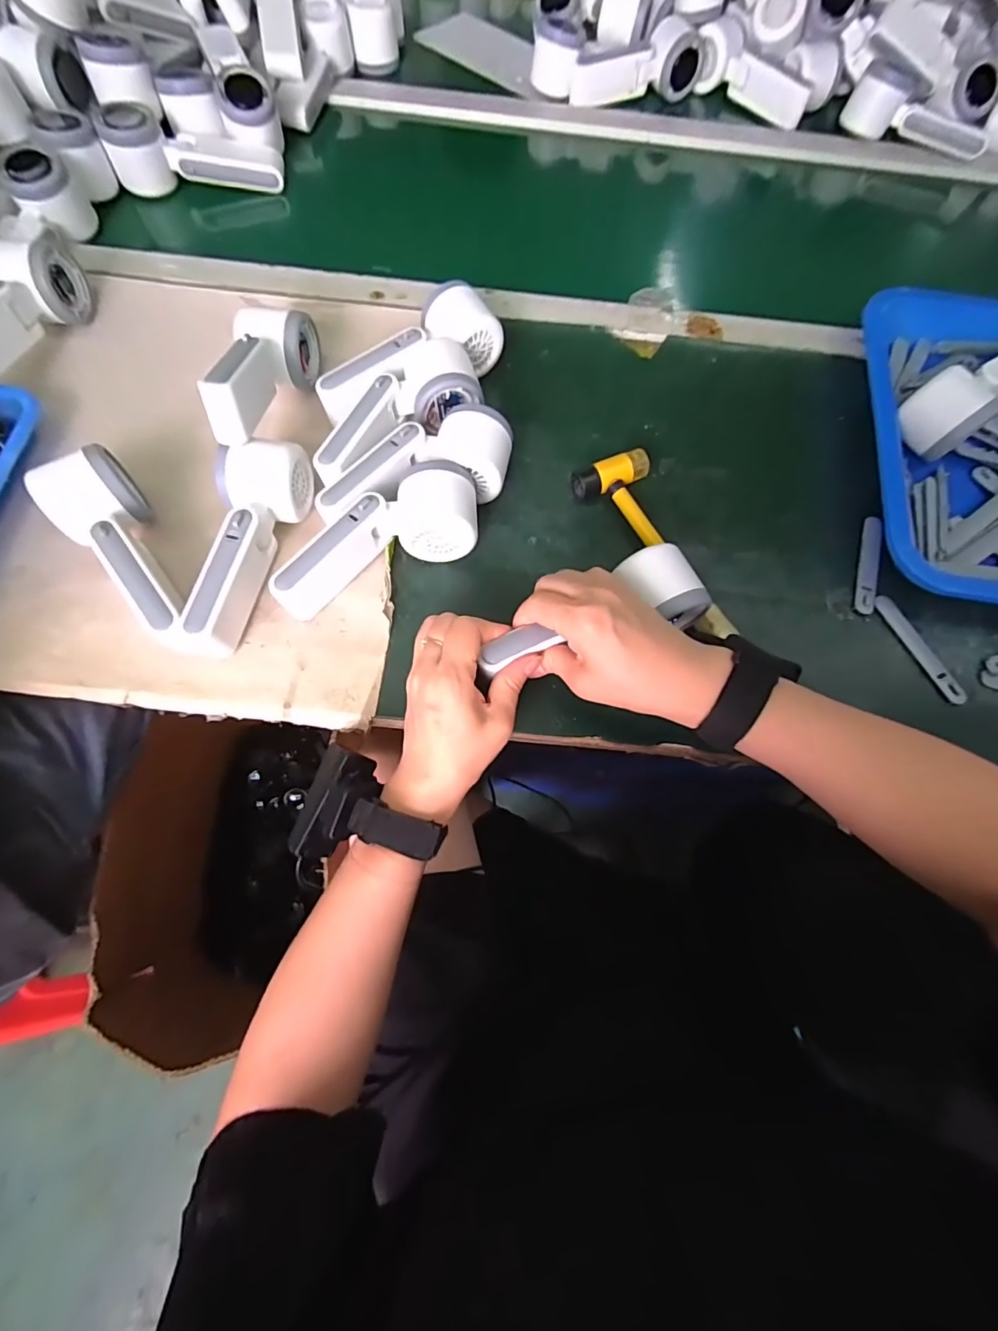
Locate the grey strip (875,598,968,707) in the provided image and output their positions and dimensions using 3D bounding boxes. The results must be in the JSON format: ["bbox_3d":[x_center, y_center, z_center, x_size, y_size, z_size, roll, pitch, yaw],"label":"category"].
[{"bbox_3d":[0.321,-0.013,0.380,0.013,0.006,0.093,-23,72,-11],"label":"grey strip"}]

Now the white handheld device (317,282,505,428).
[{"bbox_3d":[-0.078,-0.262,0.427,0.167,0.055,0.058,-35,75,-13],"label":"white handheld device"}]

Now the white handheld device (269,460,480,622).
[{"bbox_3d":[-0.090,-0.095,0.374,0.163,0.053,0.066,-23,73,-10],"label":"white handheld device"}]

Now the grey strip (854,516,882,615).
[{"bbox_3d":[0.299,-0.082,0.401,0.014,0.007,0.087,18,69,4],"label":"grey strip"}]

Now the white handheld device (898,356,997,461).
[{"bbox_3d":[0.410,-0.236,0.424,0.162,0.045,0.054,-34,75,-13],"label":"white handheld device"}]

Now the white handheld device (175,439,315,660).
[{"bbox_3d":[-0.184,-0.083,0.359,0.050,0.057,0.167,10,70,1],"label":"white handheld device"}]

